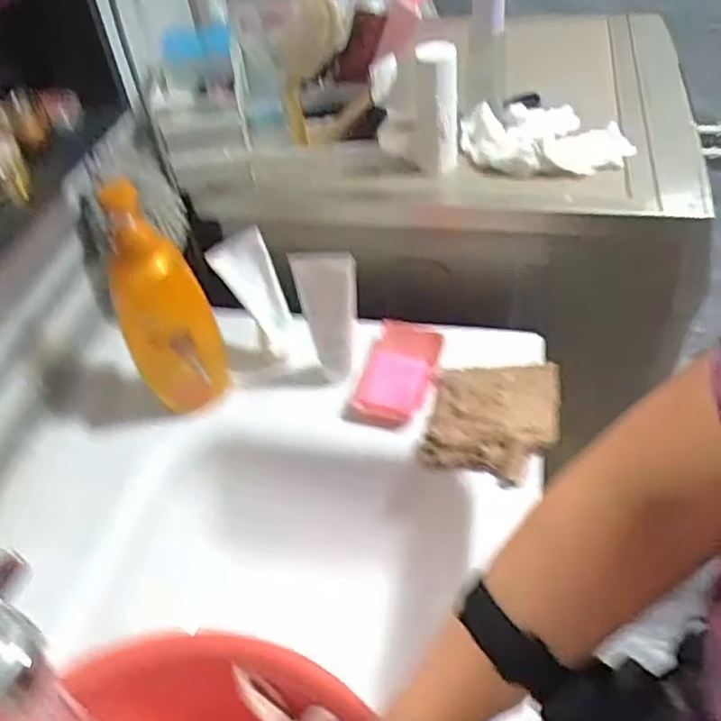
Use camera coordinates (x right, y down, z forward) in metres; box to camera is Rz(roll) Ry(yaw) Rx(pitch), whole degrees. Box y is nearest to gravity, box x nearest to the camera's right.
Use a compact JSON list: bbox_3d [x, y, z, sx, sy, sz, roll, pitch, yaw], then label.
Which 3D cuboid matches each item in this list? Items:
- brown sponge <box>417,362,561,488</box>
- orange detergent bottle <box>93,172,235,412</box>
[{"bbox_3d":[0.132,0.057,0.694,0.125,0.032,0.133,9,46,15],"label":"brown sponge"},{"bbox_3d":[-0.185,-0.052,0.648,0.074,0.248,0.048,-6,44,1],"label":"orange detergent bottle"}]

